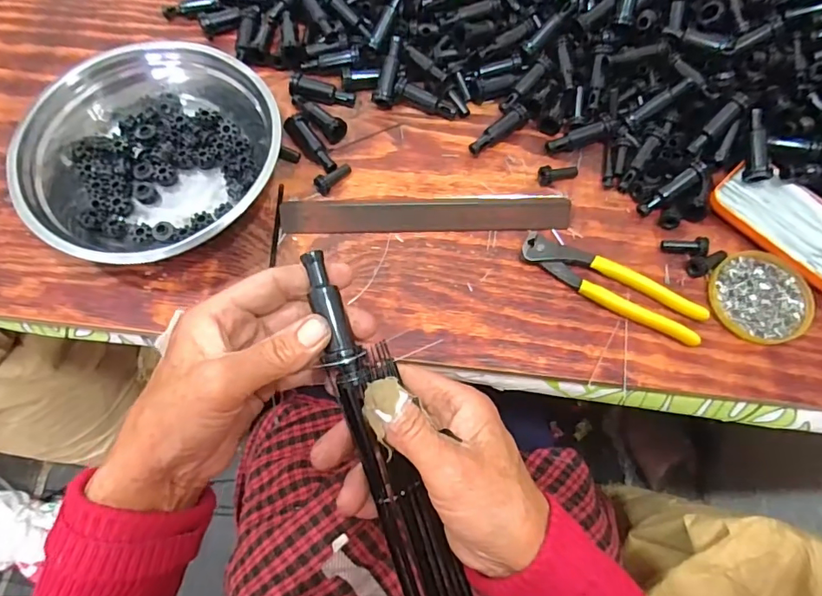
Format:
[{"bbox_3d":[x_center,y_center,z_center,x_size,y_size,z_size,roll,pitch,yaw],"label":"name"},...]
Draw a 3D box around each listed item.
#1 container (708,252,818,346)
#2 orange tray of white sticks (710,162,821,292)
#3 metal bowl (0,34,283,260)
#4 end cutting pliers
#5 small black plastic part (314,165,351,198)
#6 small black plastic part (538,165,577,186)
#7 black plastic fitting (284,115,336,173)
[{"bbox_3d":[0.309,-0.003,0.435,0.081,0.009,0.082,0,68,0],"label":"container"},{"bbox_3d":[0.355,-0.066,0.456,0.146,0.015,0.077,42,74,15],"label":"orange tray of white sticks"},{"bbox_3d":[-0.226,-0.122,0.438,0.200,0.083,0.206,0,68,0],"label":"metal bowl"},{"bbox_3d":[0.177,-0.012,0.435,0.163,0.014,0.039,28,71,10],"label":"end cutting pliers"},{"bbox_3d":[-0.076,-0.117,0.477,0.014,0.016,0.039,37,73,13],"label":"small black plastic part"},{"bbox_3d":[0.146,-0.122,0.482,0.039,0.018,0.015,-11,69,-5],"label":"small black plastic part"},{"bbox_3d":[-0.095,-0.152,0.484,0.018,0.018,0.071,-39,73,-14],"label":"black plastic fitting"}]

